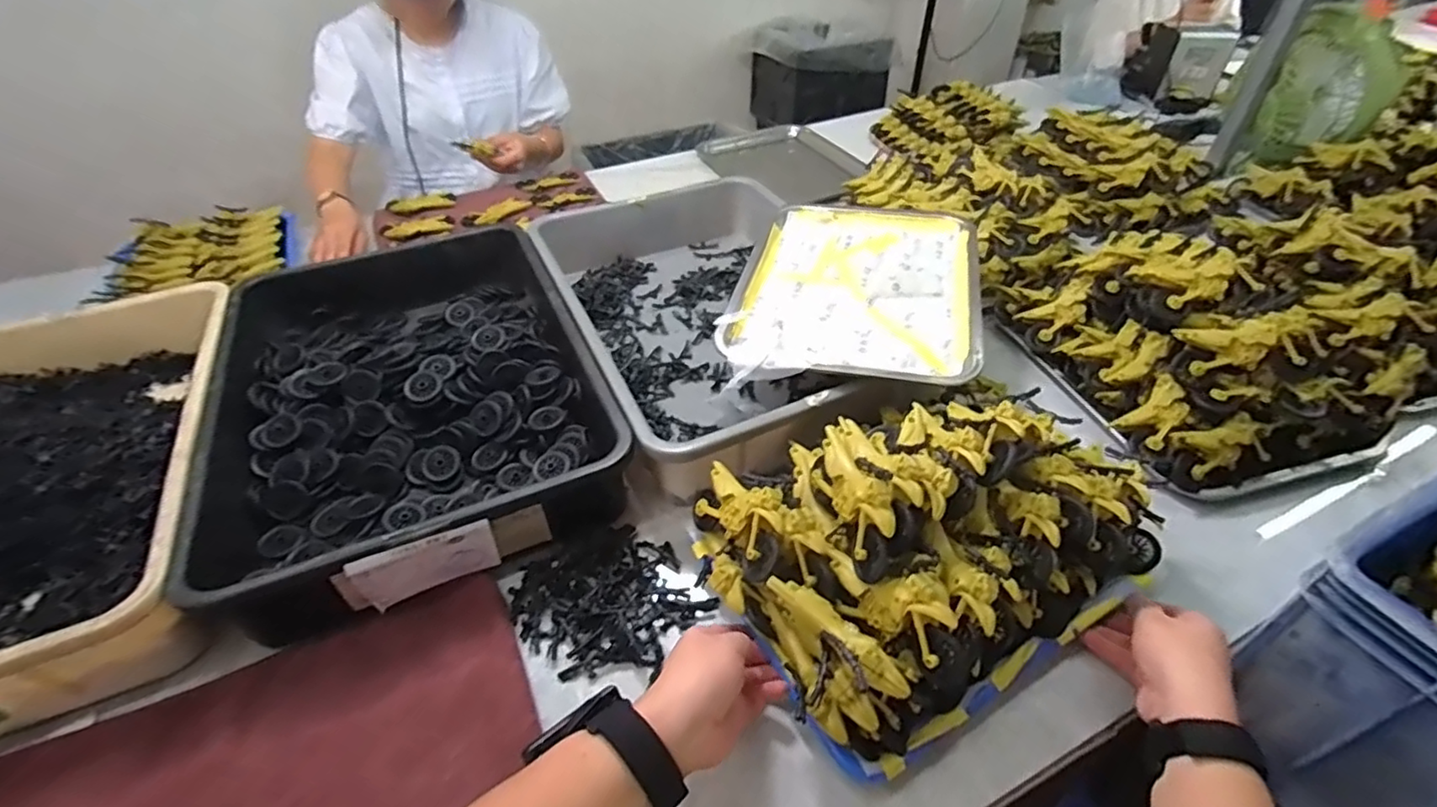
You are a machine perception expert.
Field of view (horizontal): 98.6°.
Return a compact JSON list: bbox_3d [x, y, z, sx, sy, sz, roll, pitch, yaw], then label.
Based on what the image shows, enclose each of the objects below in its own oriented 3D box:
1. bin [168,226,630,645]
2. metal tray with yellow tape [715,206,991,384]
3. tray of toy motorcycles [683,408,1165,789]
[{"bbox_3d":[-0.332,-0.021,0.688,0.356,0.095,0.516,-17,44,-17],"label":"bin"},{"bbox_3d":[0.162,-0.140,0.717,0.260,0.022,0.364,10,43,12],"label":"metal tray with yellow tape"},{"bbox_3d":[0.164,0.087,0.491,0.316,0.138,0.233,-22,46,-22],"label":"tray of toy motorcycles"}]

